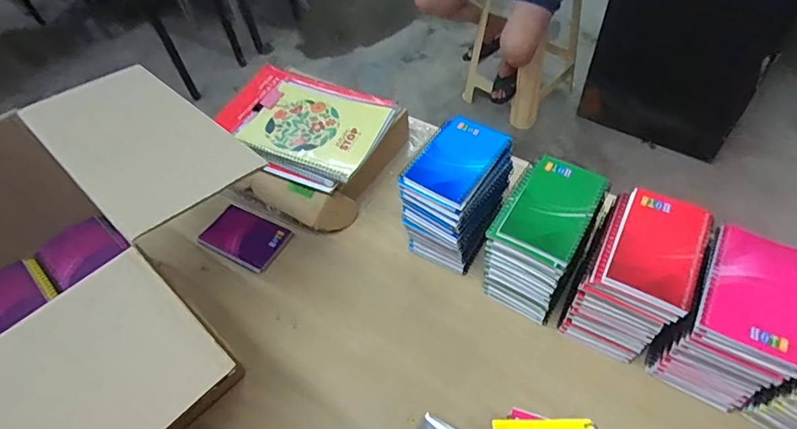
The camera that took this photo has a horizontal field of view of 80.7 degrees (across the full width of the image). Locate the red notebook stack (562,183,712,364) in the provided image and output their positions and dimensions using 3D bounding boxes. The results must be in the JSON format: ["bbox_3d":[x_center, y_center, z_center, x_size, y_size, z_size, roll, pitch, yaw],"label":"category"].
[{"bbox_3d":[0.269,0.079,0.549,0.098,0.167,0.134,23,58,22],"label":"red notebook stack"}]

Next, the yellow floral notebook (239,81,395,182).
[{"bbox_3d":[-0.134,-0.137,0.732,0.210,0.024,0.160,18,56,19],"label":"yellow floral notebook"}]

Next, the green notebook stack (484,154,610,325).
[{"bbox_3d":[0.175,0.044,0.593,0.093,0.185,0.132,25,58,23],"label":"green notebook stack"}]

